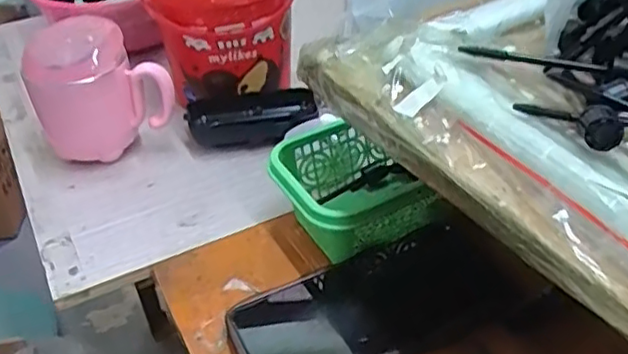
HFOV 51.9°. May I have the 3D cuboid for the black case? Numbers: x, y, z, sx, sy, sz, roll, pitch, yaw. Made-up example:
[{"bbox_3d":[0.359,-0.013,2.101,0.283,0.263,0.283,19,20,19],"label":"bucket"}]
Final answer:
[{"bbox_3d":[-0.053,-0.051,0.555,0.107,0.024,0.046,-12,39,-10],"label":"black case"}]

